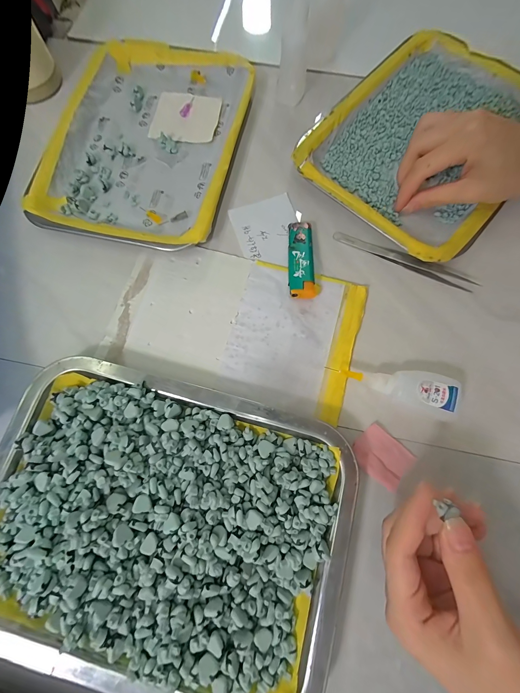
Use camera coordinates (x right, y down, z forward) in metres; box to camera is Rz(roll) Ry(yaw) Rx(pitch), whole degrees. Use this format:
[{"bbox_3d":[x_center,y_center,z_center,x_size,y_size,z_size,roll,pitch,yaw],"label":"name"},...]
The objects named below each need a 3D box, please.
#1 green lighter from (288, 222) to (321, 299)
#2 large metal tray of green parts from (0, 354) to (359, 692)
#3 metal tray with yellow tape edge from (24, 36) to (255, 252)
[{"bbox_3d":[0.041,-0.080,0.259,0.028,0.014,0.079,1,74,1],"label":"green lighter"},{"bbox_3d":[-0.072,0.124,0.194,0.256,0.033,0.187,15,74,5],"label":"large metal tray of green parts"},{"bbox_3d":[-0.115,-0.220,0.298,0.183,0.020,0.251,12,74,4],"label":"metal tray with yellow tape edge"}]

